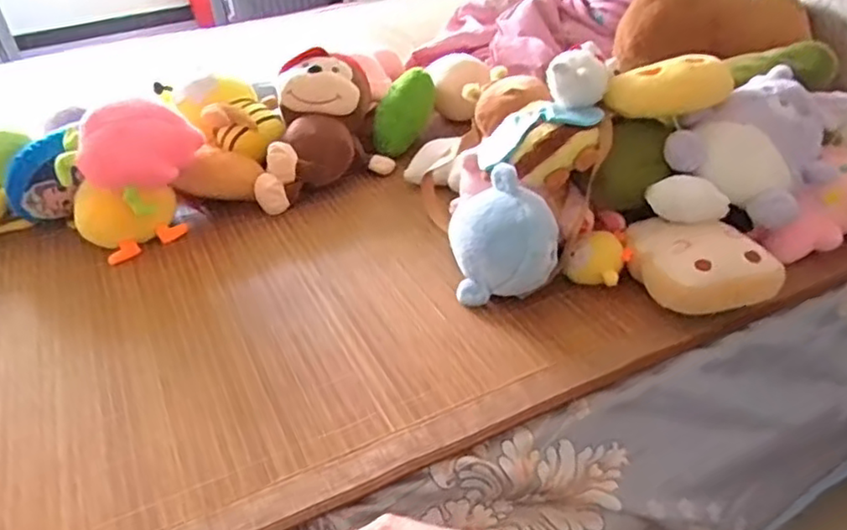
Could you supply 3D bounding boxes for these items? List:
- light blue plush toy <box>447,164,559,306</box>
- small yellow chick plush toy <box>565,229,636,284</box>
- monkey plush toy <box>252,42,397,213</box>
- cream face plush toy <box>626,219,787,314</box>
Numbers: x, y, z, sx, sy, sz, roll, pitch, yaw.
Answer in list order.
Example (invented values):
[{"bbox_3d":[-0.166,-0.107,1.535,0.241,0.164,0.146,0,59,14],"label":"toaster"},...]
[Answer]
[{"bbox_3d":[0.101,-0.034,0.850,0.137,0.158,0.109,1,37,7],"label":"light blue plush toy"},{"bbox_3d":[0.237,-0.007,0.878,0.072,0.067,0.072,-3,36,2],"label":"small yellow chick plush toy"},{"bbox_3d":[-0.172,-0.246,1.183,0.203,0.180,0.334,-2,36,3],"label":"monkey plush toy"},{"bbox_3d":[0.349,-0.010,0.823,0.135,0.066,0.143,-3,36,2],"label":"cream face plush toy"}]

